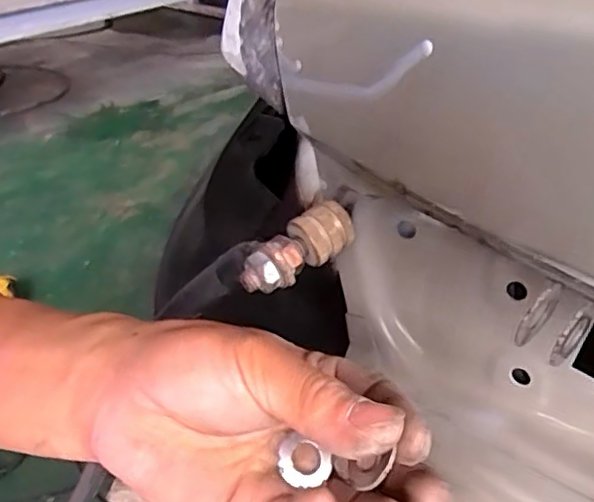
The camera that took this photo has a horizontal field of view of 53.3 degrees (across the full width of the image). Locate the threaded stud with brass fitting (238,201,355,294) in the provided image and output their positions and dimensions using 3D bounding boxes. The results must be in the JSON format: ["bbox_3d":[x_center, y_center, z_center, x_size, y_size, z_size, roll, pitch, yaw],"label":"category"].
[{"bbox_3d":[0.000,-0.001,0.257,0.053,0.020,0.017,-31,48,-27],"label":"threaded stud with brass fitting"}]

